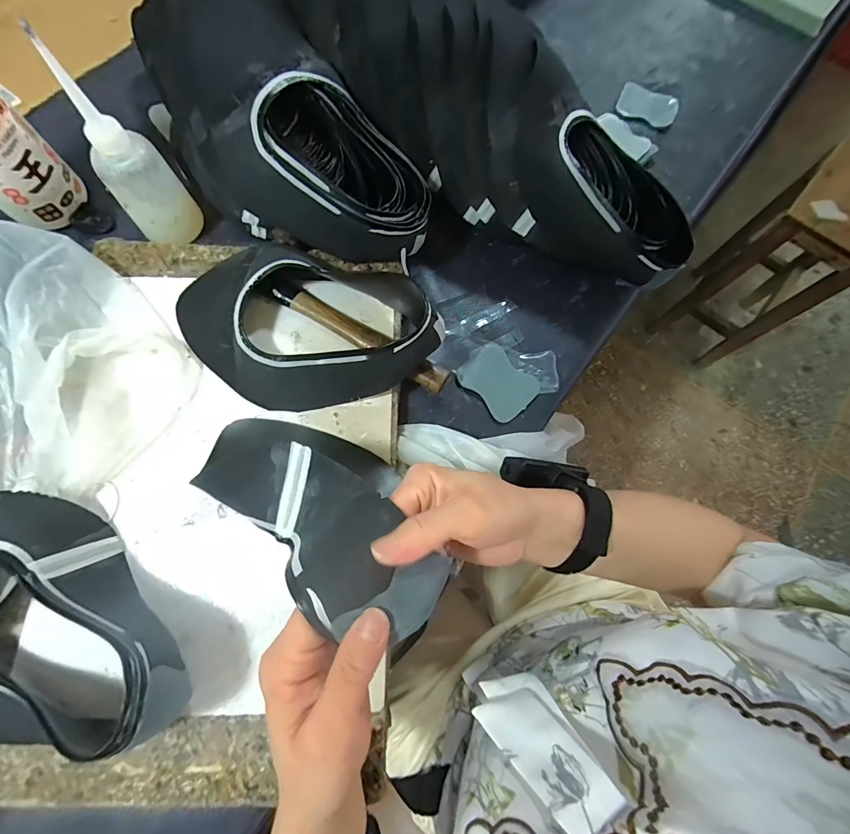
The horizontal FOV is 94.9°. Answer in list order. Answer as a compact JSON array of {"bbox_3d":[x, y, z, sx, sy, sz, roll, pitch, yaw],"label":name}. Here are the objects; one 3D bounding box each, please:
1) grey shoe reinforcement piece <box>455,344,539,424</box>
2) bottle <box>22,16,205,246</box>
[{"bbox_3d":[0.077,-0.038,0.405,0.058,0.010,0.076,-42,79,-13],"label":"grey shoe reinforcement piece"},{"bbox_3d":[-0.278,-0.236,0.367,0.050,0.153,0.060,16,73,3],"label":"bottle"}]

